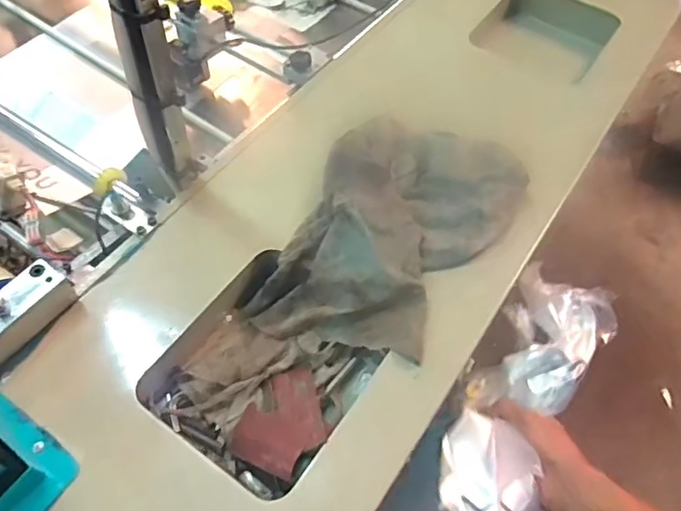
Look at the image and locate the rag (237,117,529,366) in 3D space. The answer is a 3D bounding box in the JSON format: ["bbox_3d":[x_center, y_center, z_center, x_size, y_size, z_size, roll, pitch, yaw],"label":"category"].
[{"bbox_3d":[0.048,-0.021,0.578,0.195,0.085,0.287,28,60,15],"label":"rag"}]

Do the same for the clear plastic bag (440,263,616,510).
[{"bbox_3d":[0.183,0.129,0.557,0.105,0.061,0.291,29,61,16],"label":"clear plastic bag"}]

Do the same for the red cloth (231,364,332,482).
[{"bbox_3d":[-0.043,0.139,0.490,0.073,0.035,0.095,29,60,16],"label":"red cloth"}]

